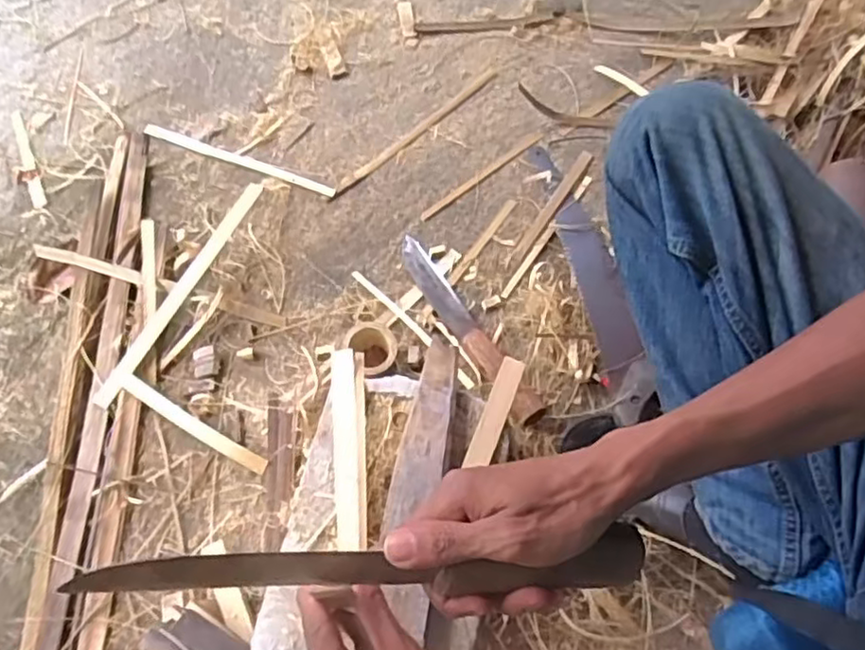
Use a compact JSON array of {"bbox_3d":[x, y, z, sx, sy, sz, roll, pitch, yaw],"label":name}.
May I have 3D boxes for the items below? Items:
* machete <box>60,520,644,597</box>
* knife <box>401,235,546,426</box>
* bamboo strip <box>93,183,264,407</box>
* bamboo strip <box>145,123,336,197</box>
[{"bbox_3d":[-0.025,0.126,0.349,0.298,0.022,0.029,4,60,-12],"label":"machete"},{"bbox_3d":[0.037,-0.006,0.817,0.038,0.035,0.316,-28,63,-12],"label":"knife"},{"bbox_3d":[-0.324,-0.050,0.851,0.018,0.010,0.348,33,68,-10],"label":"bamboo strip"},{"bbox_3d":[-0.299,-0.252,0.987,0.340,0.012,0.022,22,65,14],"label":"bamboo strip"}]

